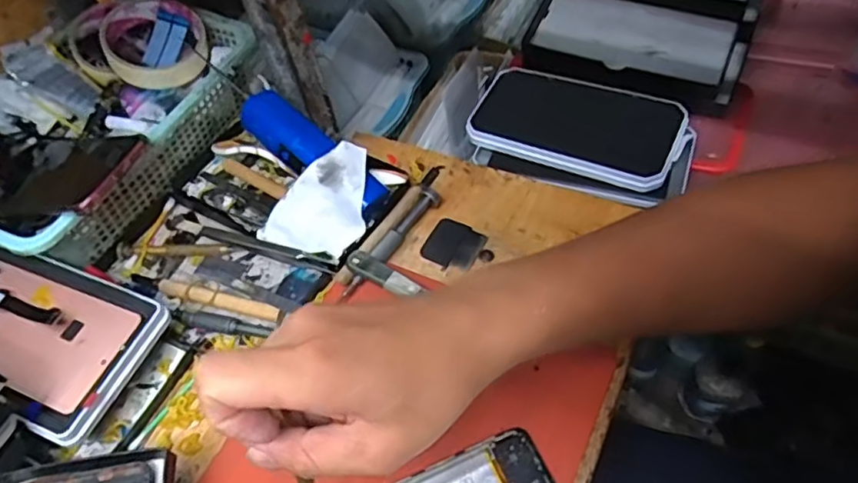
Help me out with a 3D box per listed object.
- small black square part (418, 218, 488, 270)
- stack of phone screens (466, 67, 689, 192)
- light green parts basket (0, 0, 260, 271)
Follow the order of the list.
[{"bbox_3d":[0.019,0.002,0.471,0.043,0.005,0.041,25,60,23],"label":"small black square part"},{"bbox_3d":[0.127,-0.103,0.542,0.176,0.025,0.093,19,58,20],"label":"stack of phone screens"},{"bbox_3d":[-0.284,-0.098,0.525,0.201,0.079,0.264,19,58,20],"label":"light green parts basket"}]

